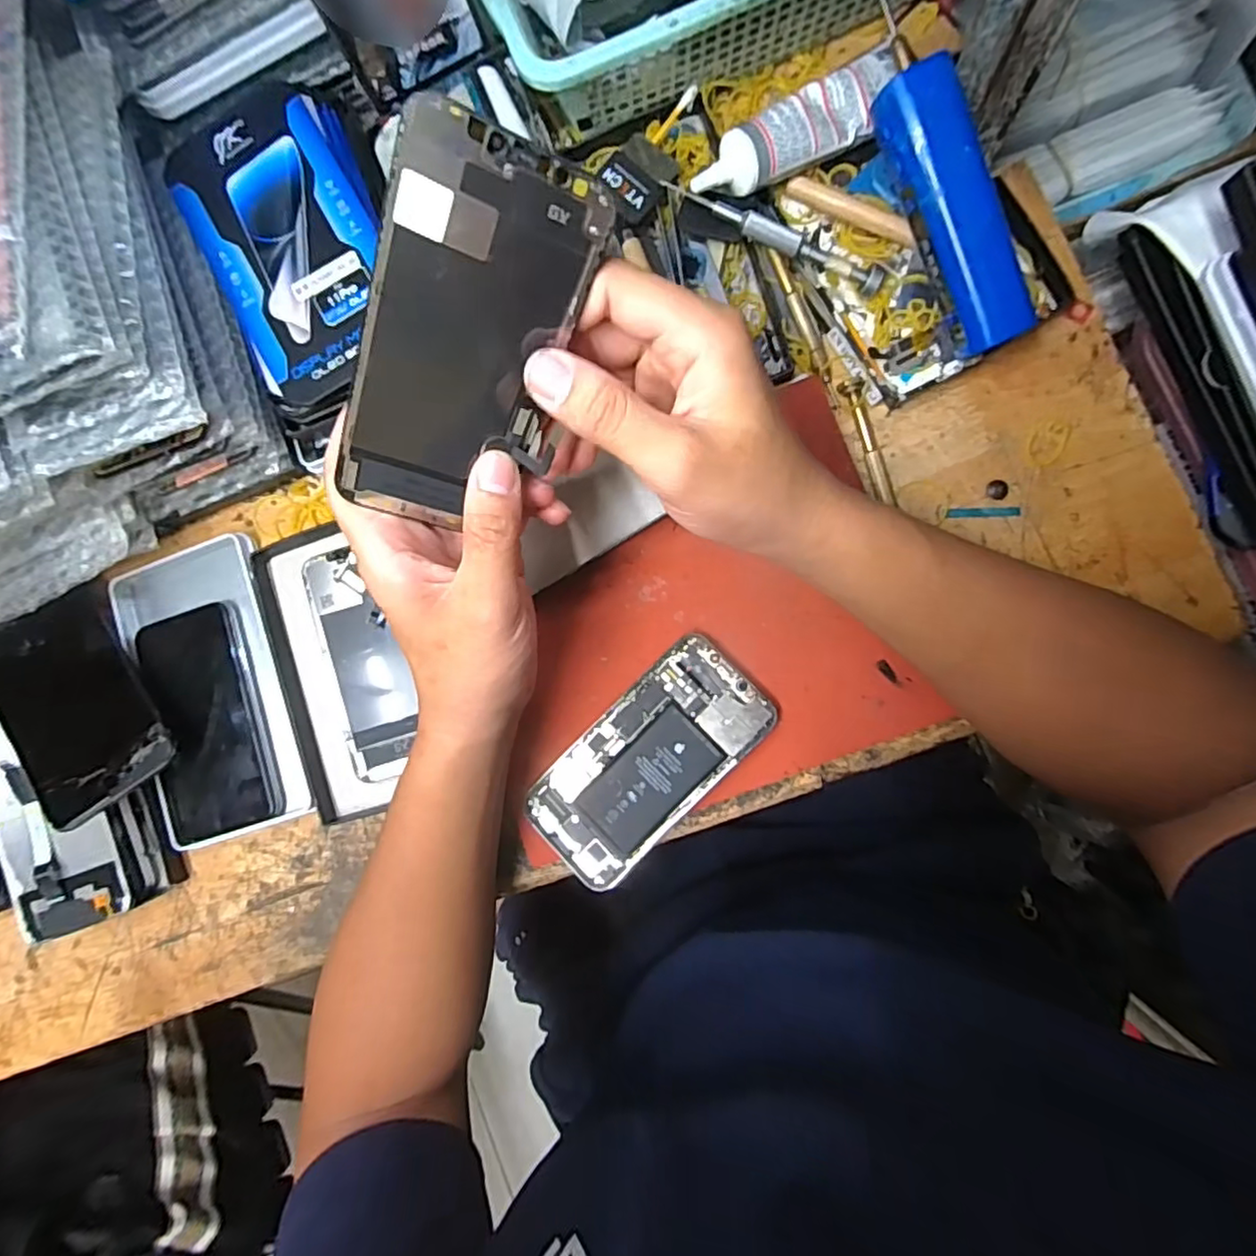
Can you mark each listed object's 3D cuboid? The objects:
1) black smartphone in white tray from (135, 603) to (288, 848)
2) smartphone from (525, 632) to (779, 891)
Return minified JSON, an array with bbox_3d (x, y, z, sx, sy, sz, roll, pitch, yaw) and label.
[{"bbox_3d":[-0.269,0.059,0.406,0.071,0.013,0.139,-18,86,8],"label":"black smartphone in white tray"},{"bbox_3d":[0.012,0.076,0.361,0.073,0.010,0.145,43,95,7],"label":"smartphone"}]

